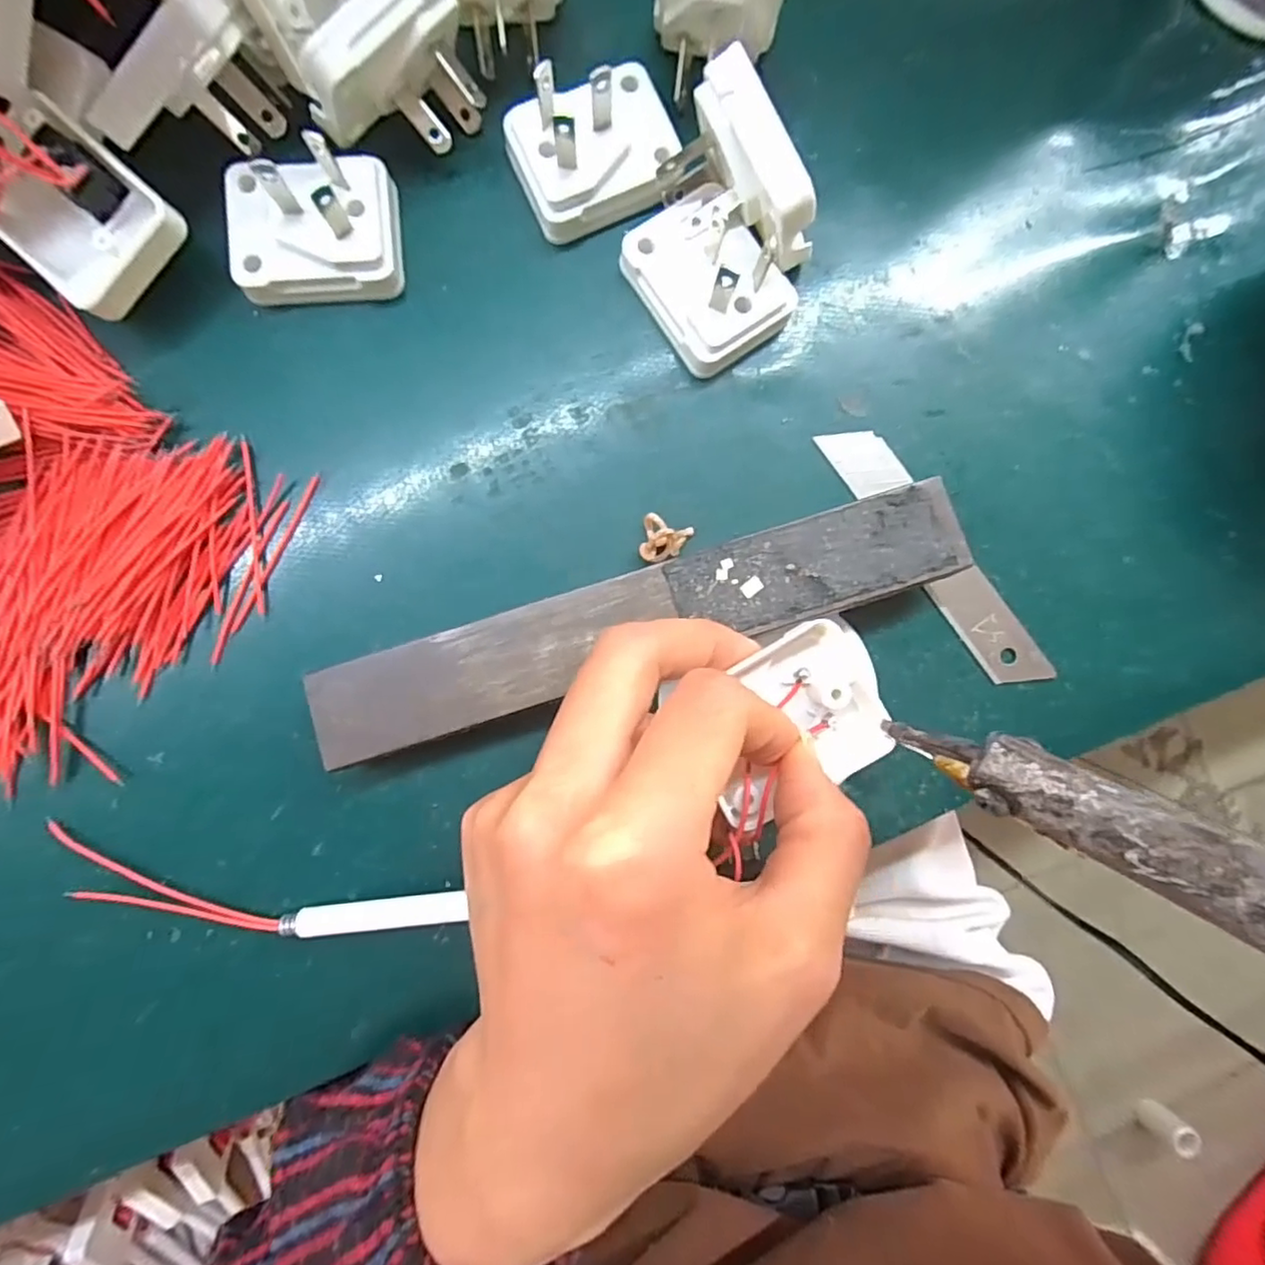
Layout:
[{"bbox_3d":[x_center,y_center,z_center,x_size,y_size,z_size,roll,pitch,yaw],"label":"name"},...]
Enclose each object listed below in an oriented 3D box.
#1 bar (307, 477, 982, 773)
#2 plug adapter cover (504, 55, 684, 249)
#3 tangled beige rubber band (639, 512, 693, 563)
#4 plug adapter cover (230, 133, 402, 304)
[{"bbox_3d":[0.001,-0.003,0.184,0.184,0.025,0.027,-18,90,-3],"label":"bar"},{"bbox_3d":[-0.011,-0.146,0.184,0.049,0.021,0.037,-27,90,-3],"label":"plug adapter cover"},{"bbox_3d":[0.009,-0.028,0.192,0.015,0.005,0.014,21,89,-3],"label":"tangled beige rubber band"},{"bbox_3d":[-0.095,-0.120,0.181,0.047,0.022,0.037,-4,89,-3],"label":"plug adapter cover"}]

